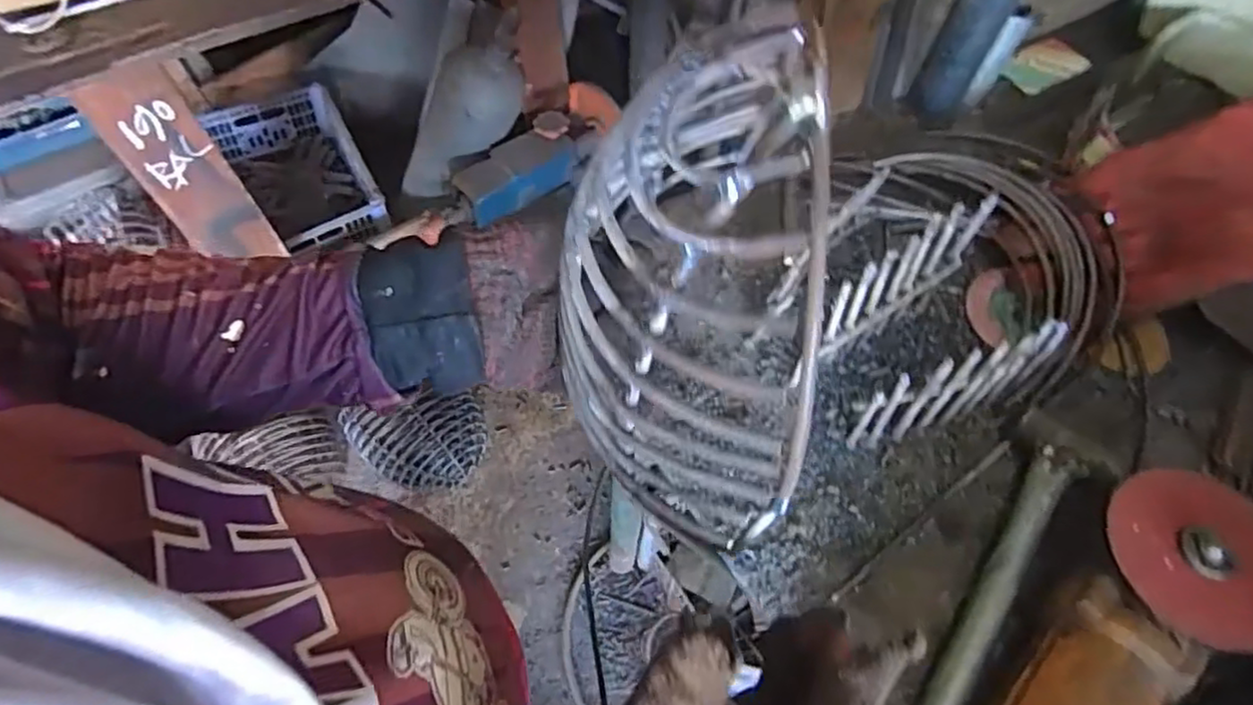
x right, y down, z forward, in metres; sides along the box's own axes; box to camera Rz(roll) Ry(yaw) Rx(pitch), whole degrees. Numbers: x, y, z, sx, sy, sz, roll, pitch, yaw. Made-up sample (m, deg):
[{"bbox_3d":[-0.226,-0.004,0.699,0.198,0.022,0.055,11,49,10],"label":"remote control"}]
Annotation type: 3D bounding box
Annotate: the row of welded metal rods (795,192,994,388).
[{"bbox_3d":[0.187,-0.048,0.476,0.161,0.079,0.024,-35,65,-19],"label":"row of welded metal rods"}]

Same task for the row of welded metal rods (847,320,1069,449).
[{"bbox_3d":[0.226,0.023,0.468,0.136,0.090,0.017,-16,60,-9],"label":"row of welded metal rods"}]

